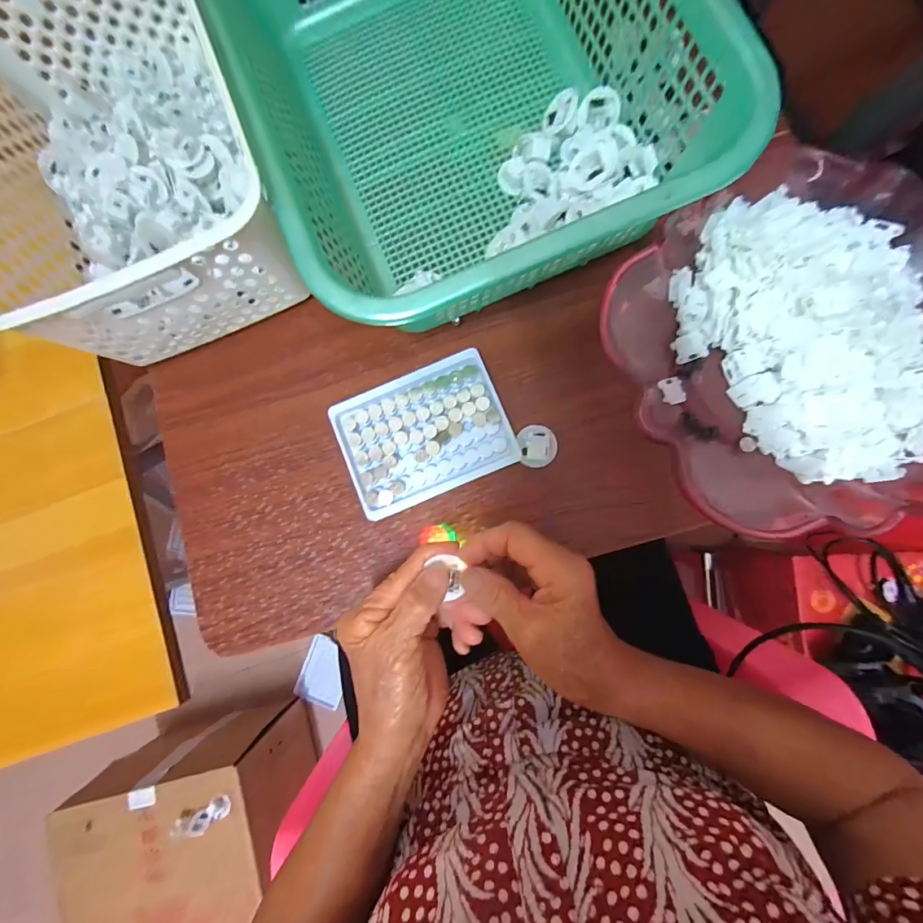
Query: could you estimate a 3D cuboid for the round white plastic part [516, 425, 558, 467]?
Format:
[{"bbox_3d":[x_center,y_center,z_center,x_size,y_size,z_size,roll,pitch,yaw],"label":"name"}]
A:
[{"bbox_3d":[0.061,-0.013,0.307,0.029,0.013,0.033,-9,84,4],"label":"round white plastic part"}]

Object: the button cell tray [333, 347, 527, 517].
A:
[{"bbox_3d":[-0.030,-0.023,0.312,0.129,0.008,0.097,-22,87,1],"label":"button cell tray"}]

